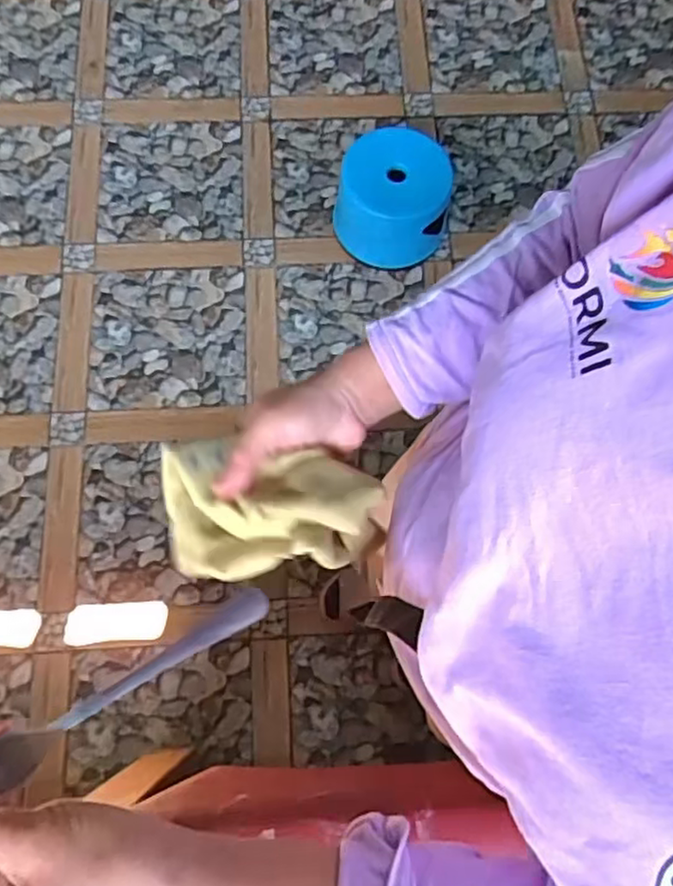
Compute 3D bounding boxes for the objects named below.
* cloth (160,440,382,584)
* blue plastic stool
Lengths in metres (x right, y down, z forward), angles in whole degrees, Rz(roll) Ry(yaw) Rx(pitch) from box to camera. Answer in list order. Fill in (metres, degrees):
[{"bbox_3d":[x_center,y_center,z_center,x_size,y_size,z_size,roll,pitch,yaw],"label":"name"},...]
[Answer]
[{"bbox_3d":[-0.040,0.038,0.385,0.125,0.038,0.076,4,73,0],"label":"cloth"},{"bbox_3d":[0.123,-0.549,1.486,0.239,0.177,0.247,0,74,-2],"label":"blue plastic stool"}]

